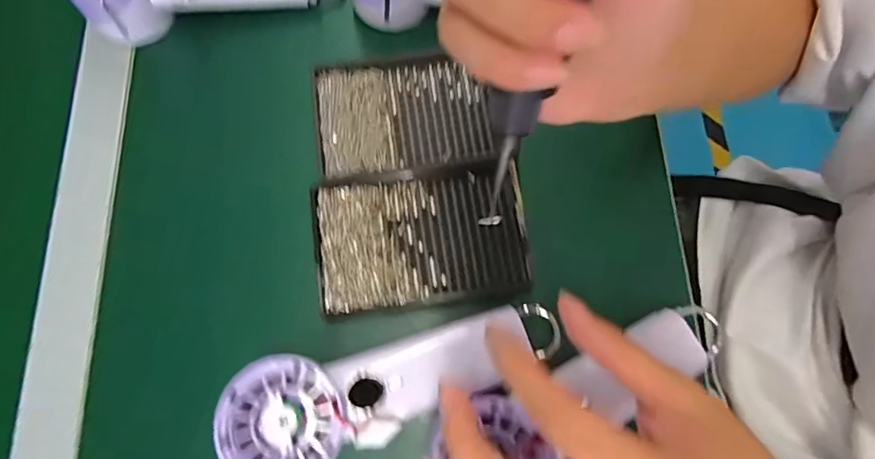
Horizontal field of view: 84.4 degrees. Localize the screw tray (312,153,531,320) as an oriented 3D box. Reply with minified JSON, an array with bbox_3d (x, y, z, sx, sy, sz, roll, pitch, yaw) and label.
[{"bbox_3d":[-0.011,0.003,0.320,0.134,0.011,0.094,-8,74,-2],"label":"screw tray"}]

